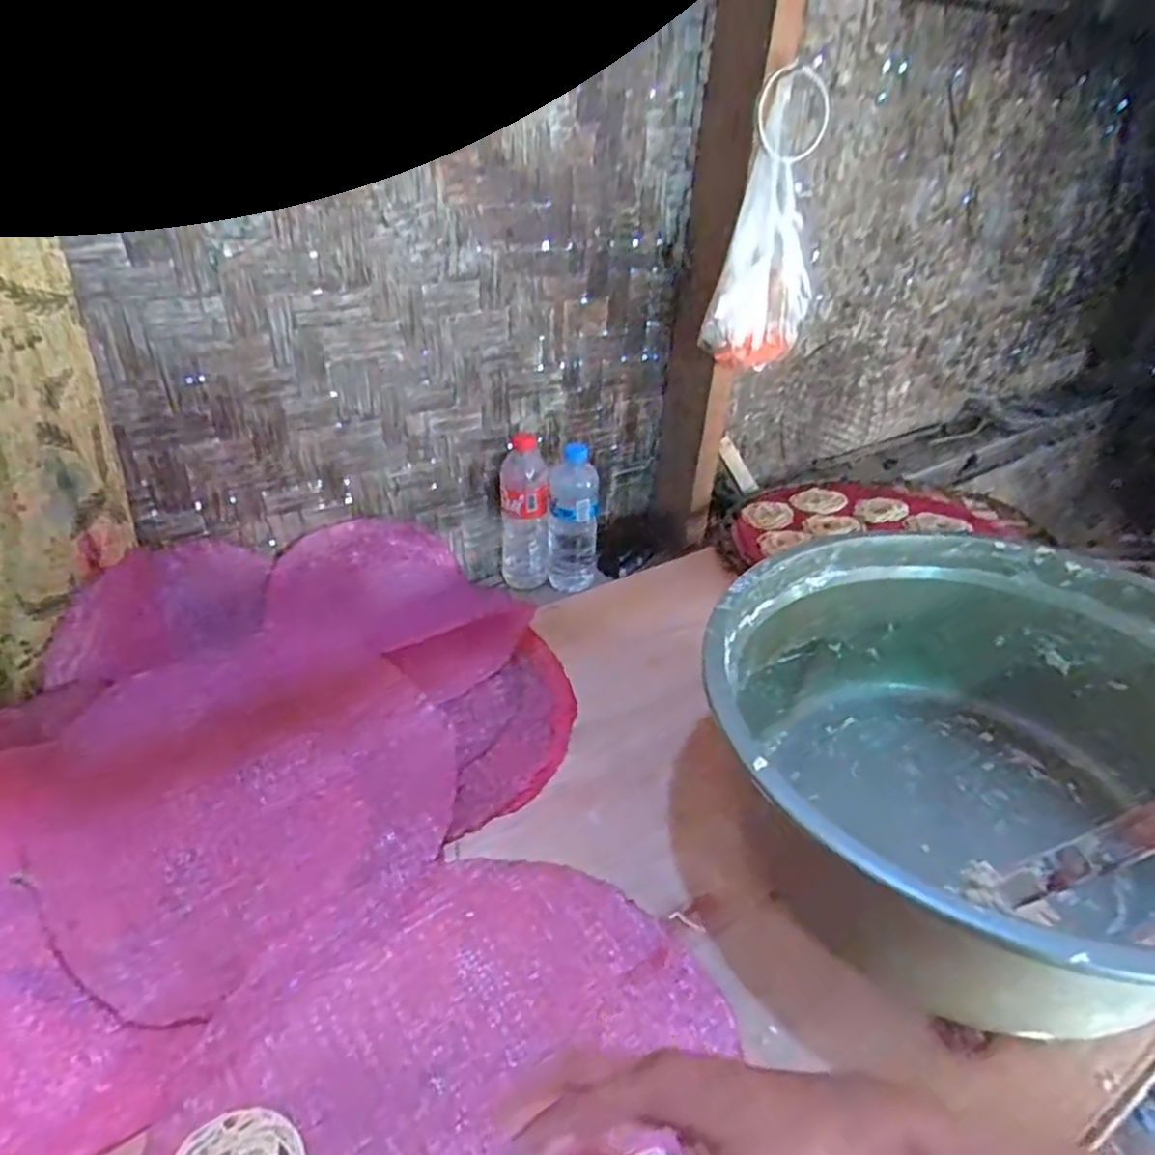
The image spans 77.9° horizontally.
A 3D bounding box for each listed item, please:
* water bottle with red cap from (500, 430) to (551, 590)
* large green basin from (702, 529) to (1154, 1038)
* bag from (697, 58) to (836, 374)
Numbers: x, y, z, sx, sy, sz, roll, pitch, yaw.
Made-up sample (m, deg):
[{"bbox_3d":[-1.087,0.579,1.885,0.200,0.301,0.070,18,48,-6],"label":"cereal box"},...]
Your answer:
[{"bbox_3d":[-0.073,-0.086,1.001,0.064,0.212,0.065,-11,35,-17],"label":"water bottle with red cap"},{"bbox_3d":[0.299,0.128,0.551,0.394,0.214,0.381,0,34,0],"label":"large green basin"},{"bbox_3d":[0.231,-0.421,0.875,0.168,0.317,0.055,-16,29,-24],"label":"bag"}]

